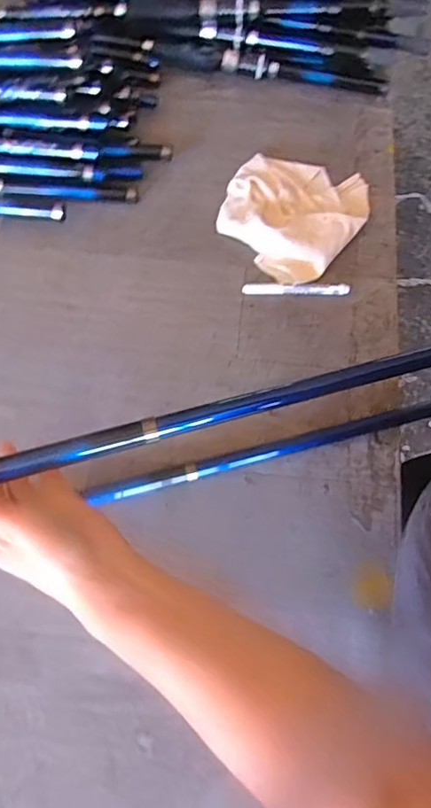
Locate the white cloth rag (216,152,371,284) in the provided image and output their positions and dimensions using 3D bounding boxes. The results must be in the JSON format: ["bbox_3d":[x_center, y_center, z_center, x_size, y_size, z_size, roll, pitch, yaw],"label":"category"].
[{"bbox_3d":[0.095,-0.247,0.631,0.168,0.035,0.174,38,73,12],"label":"white cloth rag"}]

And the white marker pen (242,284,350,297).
[{"bbox_3d":[0.094,-0.134,0.600,0.121,0.010,0.014,2,70,0],"label":"white marker pen"}]

